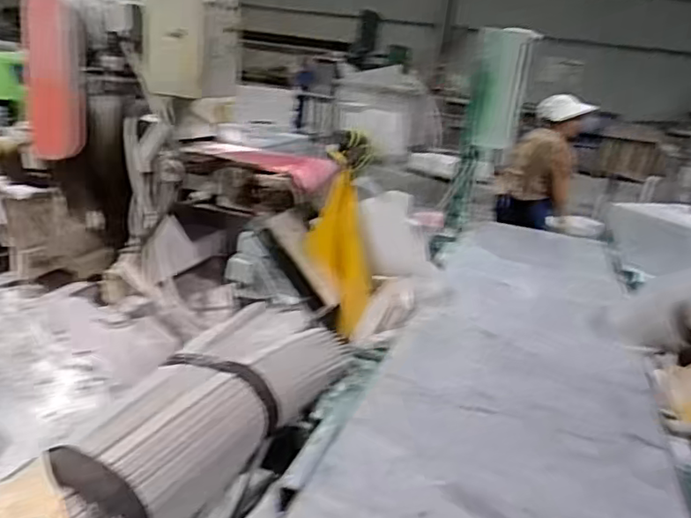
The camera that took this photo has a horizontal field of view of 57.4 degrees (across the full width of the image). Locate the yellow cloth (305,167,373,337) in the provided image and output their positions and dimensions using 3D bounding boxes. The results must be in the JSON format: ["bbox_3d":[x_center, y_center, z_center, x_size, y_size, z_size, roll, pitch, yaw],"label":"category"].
[{"bbox_3d":[-0.021,-0.009,1.812,0.112,0.463,0.122,-6,0,-37],"label":"yellow cloth"}]

